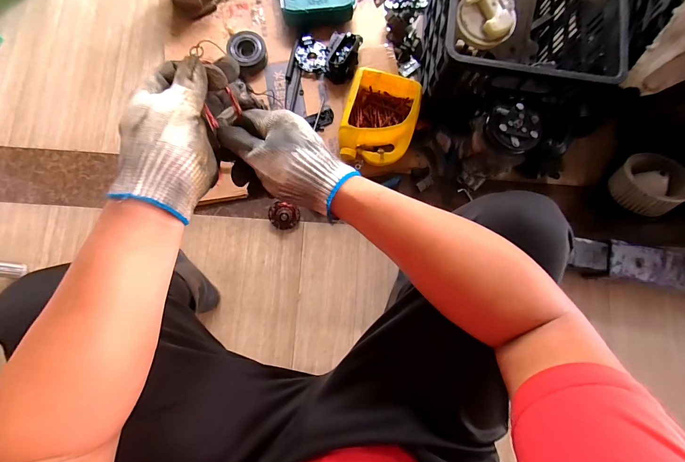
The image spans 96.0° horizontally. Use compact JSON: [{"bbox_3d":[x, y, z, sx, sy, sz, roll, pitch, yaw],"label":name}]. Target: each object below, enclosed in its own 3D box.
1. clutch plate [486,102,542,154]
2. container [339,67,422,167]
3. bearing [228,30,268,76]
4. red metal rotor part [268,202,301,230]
[{"bbox_3d":[0.364,-0.221,0.650,0.103,0.044,0.113,0,82,-1],"label":"clutch plate"},{"bbox_3d":[0.091,-0.275,0.778,0.174,0.088,0.225,18,82,2],"label":"container"},{"bbox_3d":[-0.256,-0.485,0.835,0.104,0.035,0.113,-36,84,-6],"label":"bearing"},{"bbox_3d":[-0.147,-0.036,0.776,0.077,0.054,0.064,6,81,0],"label":"red metal rotor part"}]

